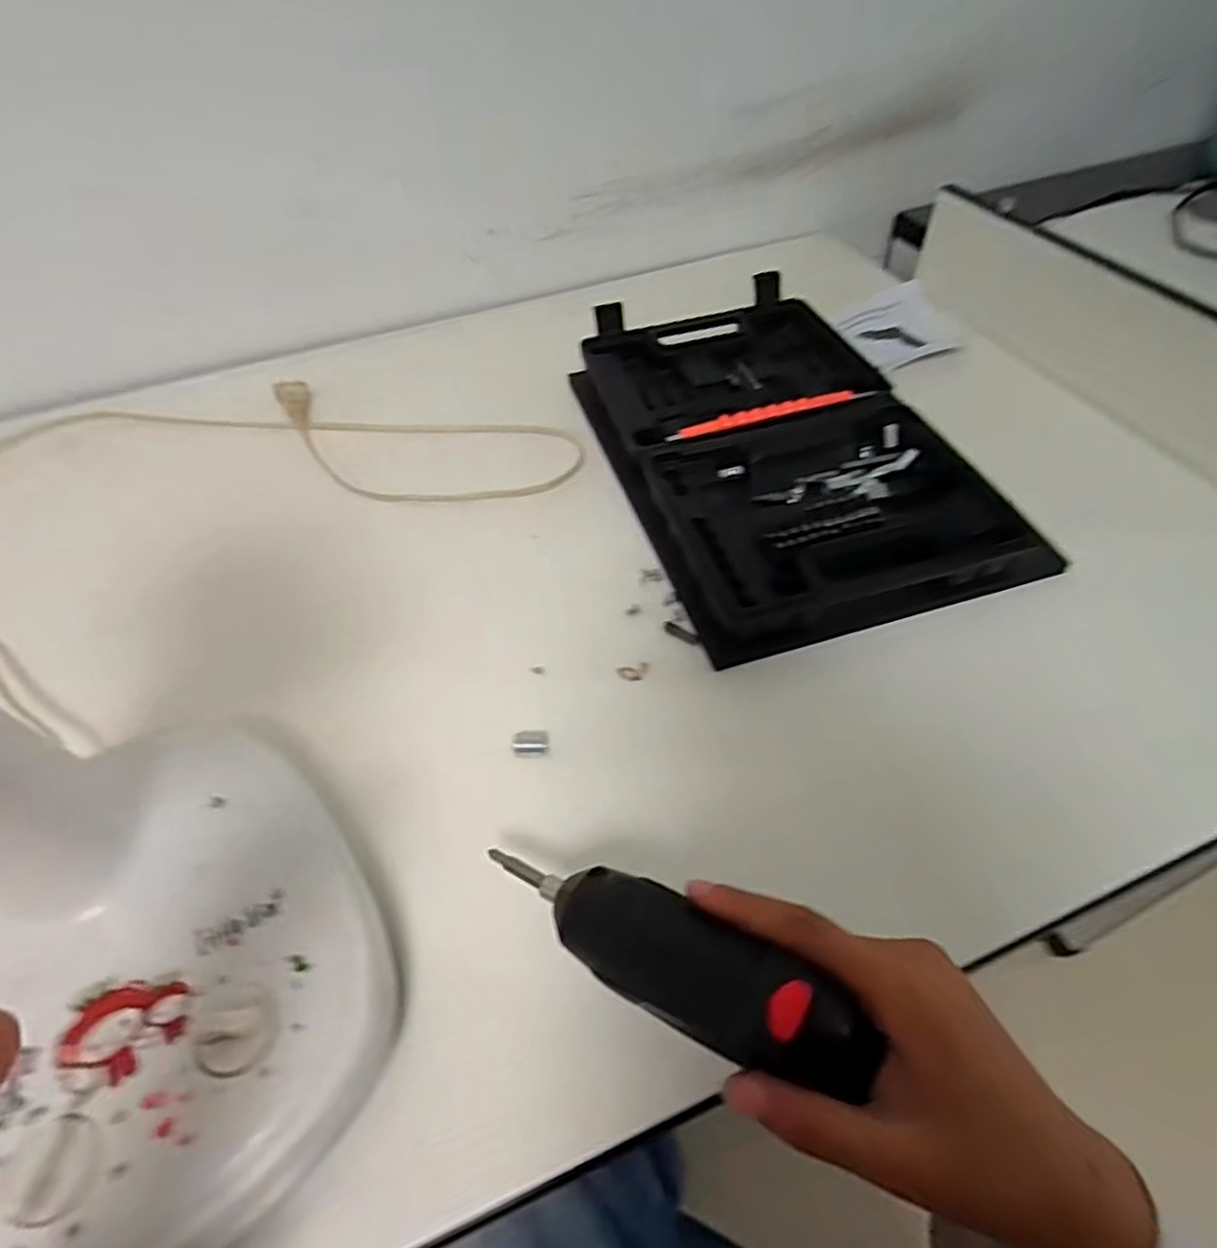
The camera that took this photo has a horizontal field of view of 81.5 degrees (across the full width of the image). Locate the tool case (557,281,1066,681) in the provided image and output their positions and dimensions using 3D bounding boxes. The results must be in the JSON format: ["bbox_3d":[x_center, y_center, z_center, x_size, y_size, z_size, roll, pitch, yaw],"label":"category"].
[{"bbox_3d":[0.121,-0.140,0.525,0.226,0.039,0.343,-17,54,-7],"label":"tool case"}]

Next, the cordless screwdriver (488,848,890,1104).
[{"bbox_3d":[0.015,0.120,0.263,0.157,0.032,0.036,13,54,36],"label":"cordless screwdriver"}]

